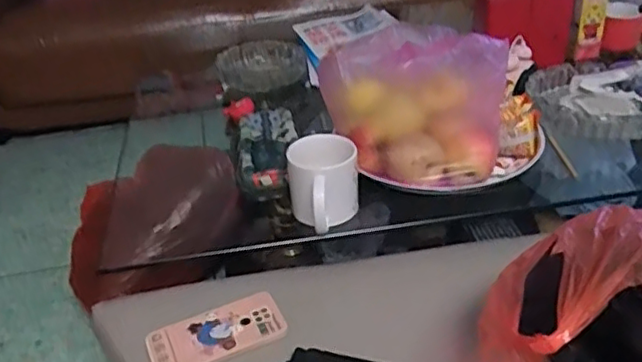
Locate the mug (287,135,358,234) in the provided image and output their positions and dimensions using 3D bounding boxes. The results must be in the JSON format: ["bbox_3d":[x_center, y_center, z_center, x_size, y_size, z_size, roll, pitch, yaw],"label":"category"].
[{"bbox_3d":[0.003,0.005,0.798,0.087,0.088,0.099,-5,32,0],"label":"mug"}]

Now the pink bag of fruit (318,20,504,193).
[{"bbox_3d":[0.135,-0.124,0.889,0.226,0.157,0.234,6,34,17],"label":"pink bag of fruit"}]

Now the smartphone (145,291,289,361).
[{"bbox_3d":[-0.118,0.172,0.719,0.150,0.014,0.075,-16,34,-17],"label":"smartphone"}]

